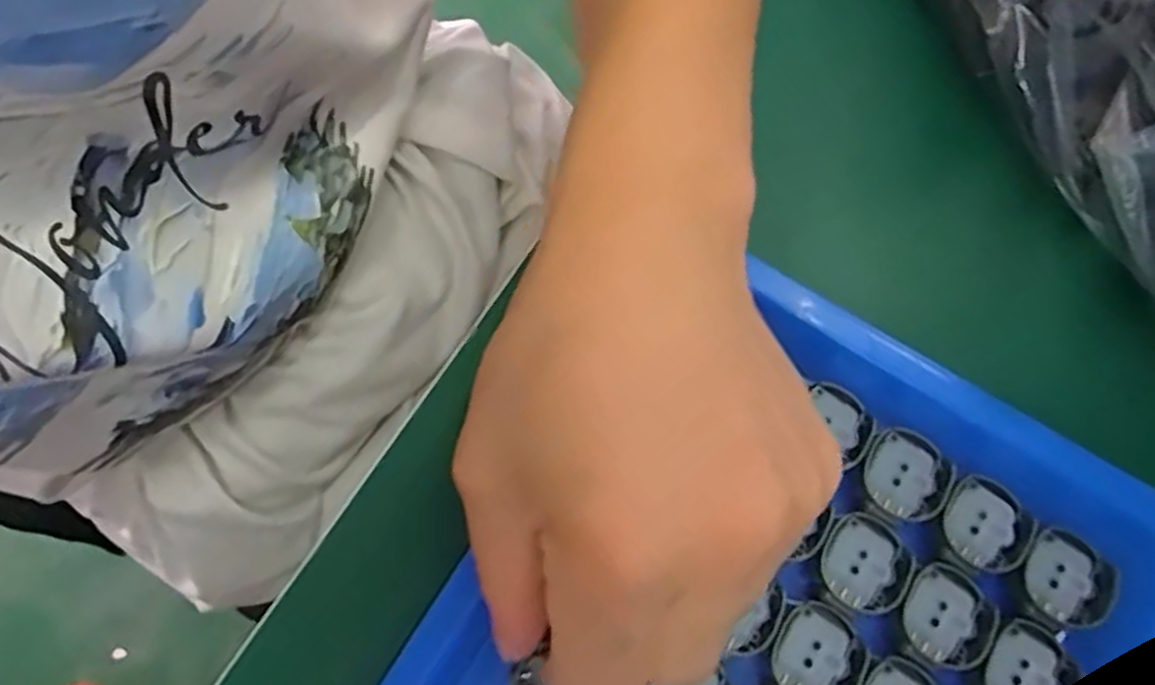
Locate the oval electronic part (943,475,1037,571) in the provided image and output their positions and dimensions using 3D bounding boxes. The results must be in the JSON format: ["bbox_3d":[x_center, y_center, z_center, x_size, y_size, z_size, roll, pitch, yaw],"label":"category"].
[{"bbox_3d":[0.122,0.054,0.220,0.023,0.007,0.025,32,75,7],"label":"oval electronic part"}]

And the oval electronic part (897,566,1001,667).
[{"bbox_3d":[0.107,0.079,0.212,0.024,0.009,0.025,31,75,7],"label":"oval electronic part"}]

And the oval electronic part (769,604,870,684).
[{"bbox_3d":[0.068,0.089,0.208,0.024,0.009,0.026,30,75,7],"label":"oval electronic part"}]

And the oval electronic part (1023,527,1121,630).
[{"bbox_3d":[0.144,0.070,0.216,0.022,0.008,0.024,30,75,7],"label":"oval electronic part"}]

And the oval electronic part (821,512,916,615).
[{"bbox_3d":[0.084,0.064,0.216,0.024,0.008,0.025,44,77,10],"label":"oval electronic part"}]

